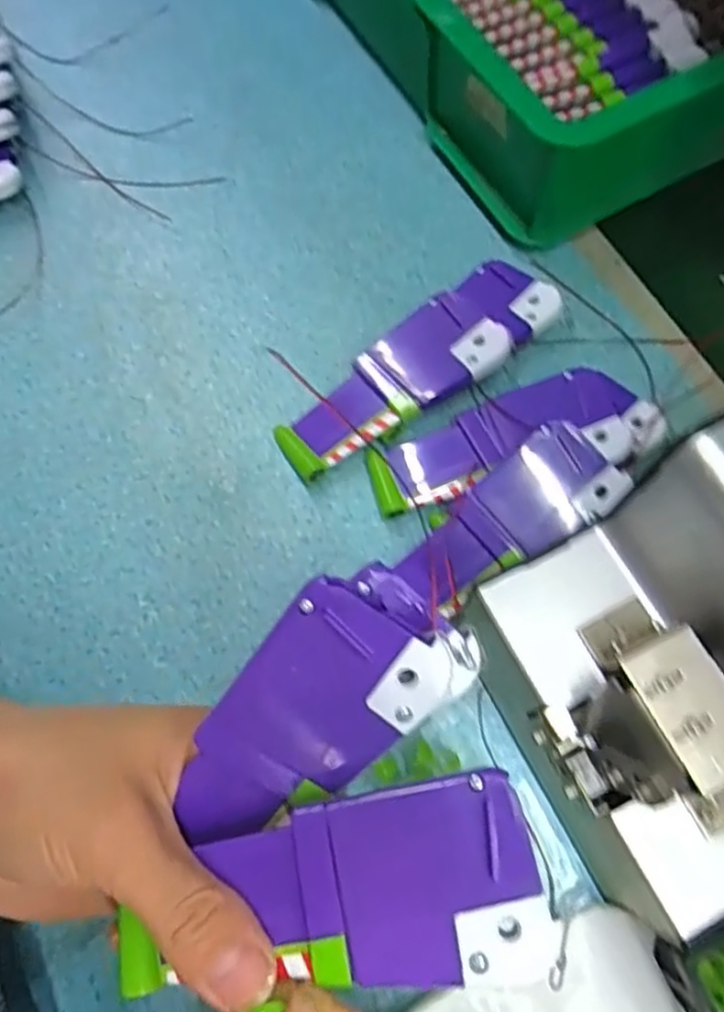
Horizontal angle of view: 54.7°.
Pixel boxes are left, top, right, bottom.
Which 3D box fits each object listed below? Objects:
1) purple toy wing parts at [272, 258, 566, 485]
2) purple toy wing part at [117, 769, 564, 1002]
[{"bbox_3d":[0.031,-0.070,0.357,0.161,0.033,0.053,-39,73,-14],"label":"purple toy wing parts"},{"bbox_3d":[-0.009,0.108,0.189,0.112,0.016,0.050,-11,69,-4],"label":"purple toy wing part"}]

